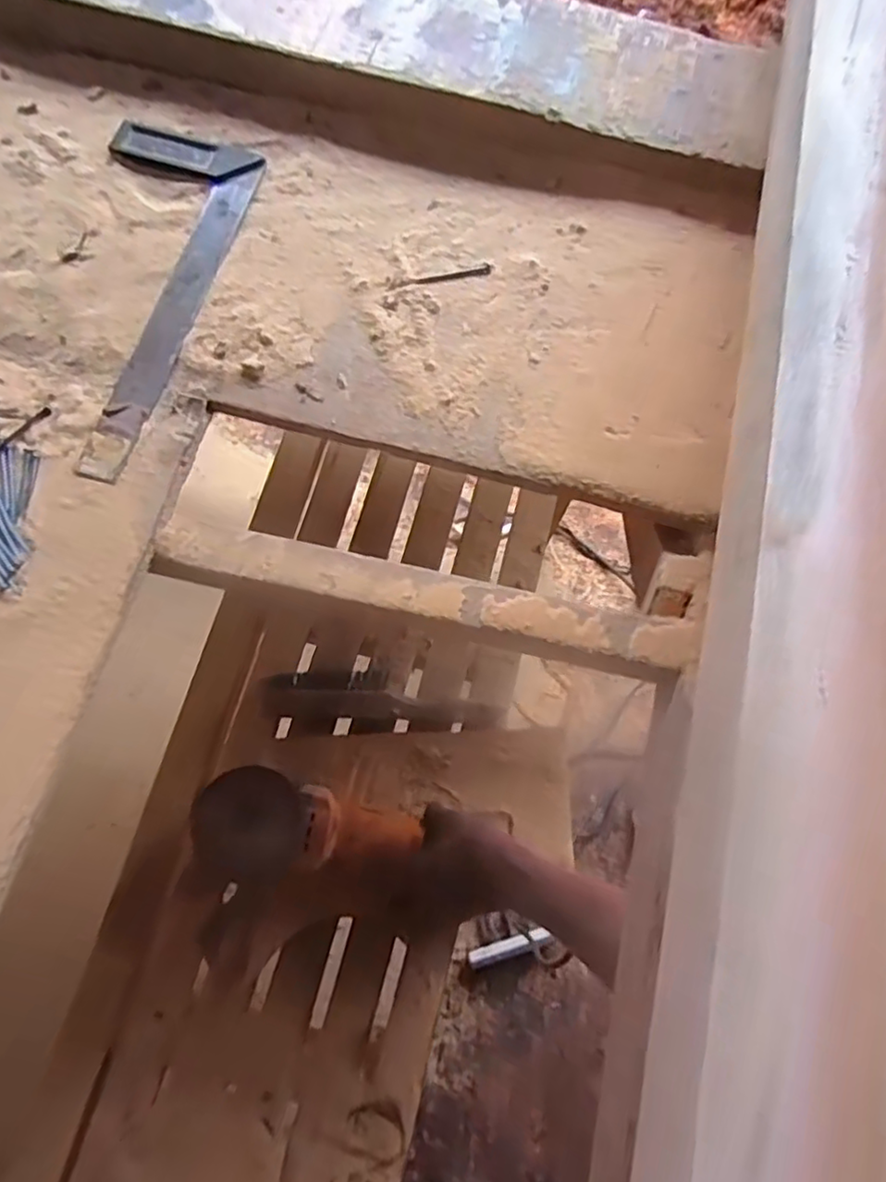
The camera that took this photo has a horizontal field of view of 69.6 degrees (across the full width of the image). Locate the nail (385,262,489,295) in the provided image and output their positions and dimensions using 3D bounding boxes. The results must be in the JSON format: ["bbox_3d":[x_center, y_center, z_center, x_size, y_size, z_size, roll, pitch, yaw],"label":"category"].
[{"bbox_3d":[-0.003,-0.203,0.414,0.070,0.004,0.009,-16,74,-7],"label":"nail"}]

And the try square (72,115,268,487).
[{"bbox_3d":[-0.201,-0.193,0.404,0.097,0.013,0.250,16,73,3],"label":"try square"}]

